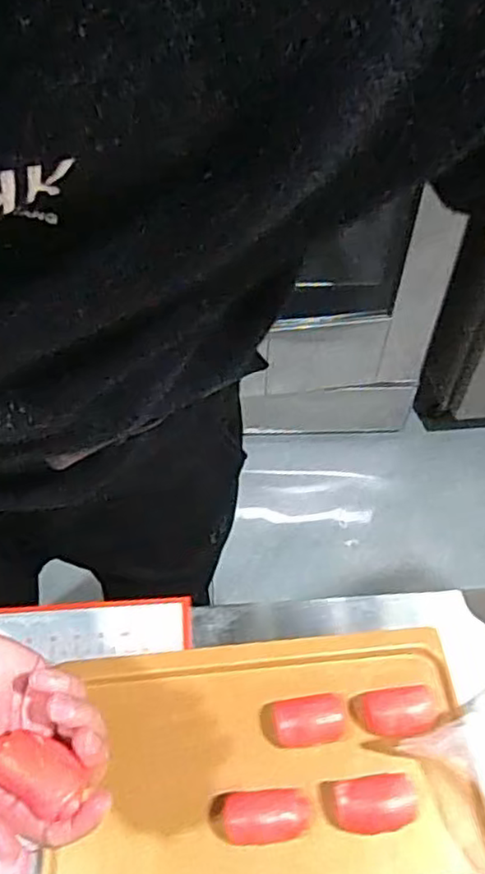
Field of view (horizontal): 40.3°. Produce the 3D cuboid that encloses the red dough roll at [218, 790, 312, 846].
[{"bbox_3d":[0.015,0.269,0.464,0.062,0.026,0.032,-3,50,-3],"label":"red dough roll"}]

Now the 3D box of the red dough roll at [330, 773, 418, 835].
[{"bbox_3d":[0.092,0.261,0.466,0.056,0.028,0.034,-7,51,-6],"label":"red dough roll"}]

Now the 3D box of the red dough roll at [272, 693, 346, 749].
[{"bbox_3d":[0.051,0.219,0.501,0.054,0.027,0.033,-6,51,-6],"label":"red dough roll"}]

